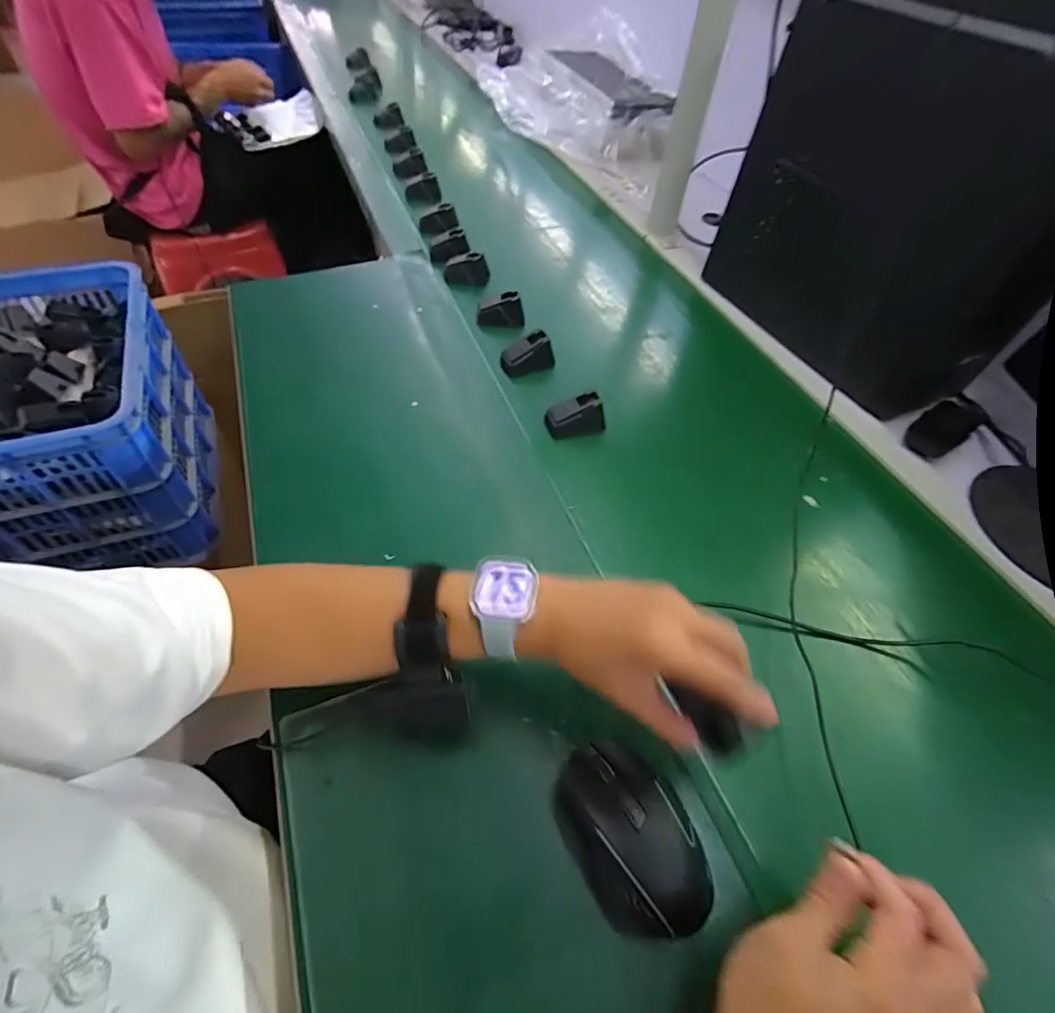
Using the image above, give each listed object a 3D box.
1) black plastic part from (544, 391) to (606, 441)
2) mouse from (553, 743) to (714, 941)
[{"bbox_3d":[0.056,-0.105,0.611,0.066,0.048,0.023,-16,33,0],"label":"black plastic part"},{"bbox_3d":[0.069,0.221,0.348,0.075,0.053,0.116,-18,56,-20],"label":"mouse"}]

